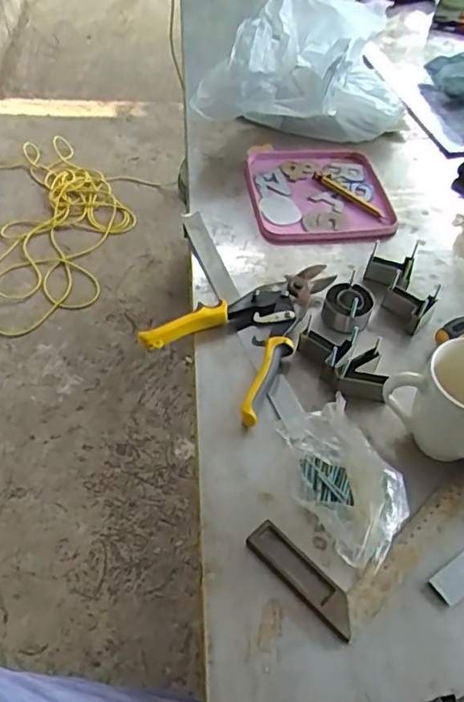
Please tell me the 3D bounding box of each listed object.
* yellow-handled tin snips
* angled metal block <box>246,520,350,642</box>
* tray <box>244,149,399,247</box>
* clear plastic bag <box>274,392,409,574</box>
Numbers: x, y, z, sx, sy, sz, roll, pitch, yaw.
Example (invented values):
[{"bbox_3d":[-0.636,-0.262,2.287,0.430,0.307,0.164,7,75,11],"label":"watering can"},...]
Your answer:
[{"bbox_3d":[0.029,-0.034,0.653,0.148,0.028,0.216,34,56,22],"label":"yellow-handled tin snips"},{"bbox_3d":[0.059,0.186,0.486,0.030,0.010,0.106,-35,61,-29],"label":"angled metal block"},{"bbox_3d":[0.119,-0.223,0.822,0.187,0.023,0.201,-5,50,-6],"label":"tray"},{"bbox_3d":[0.099,0.108,0.514,0.093,0.066,0.141,-22,55,-21],"label":"clear plastic bag"}]

